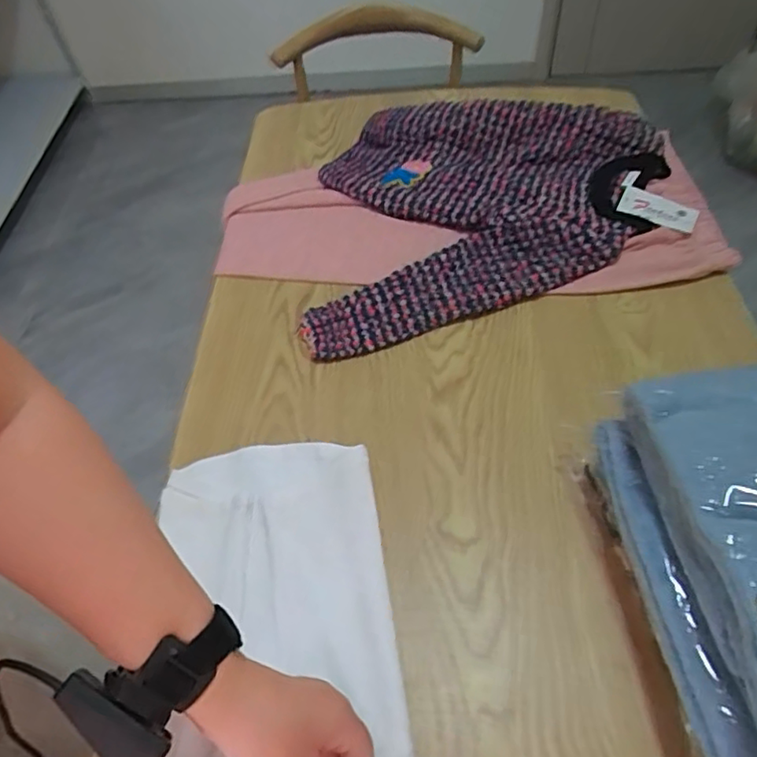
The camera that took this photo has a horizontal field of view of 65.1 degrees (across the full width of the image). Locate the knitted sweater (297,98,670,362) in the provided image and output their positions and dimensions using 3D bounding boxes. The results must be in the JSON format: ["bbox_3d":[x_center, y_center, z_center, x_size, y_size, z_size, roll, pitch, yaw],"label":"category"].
[{"bbox_3d":[0.147,-0.206,0.725,0.446,0.062,0.426,0,51,3],"label":"knitted sweater"}]

